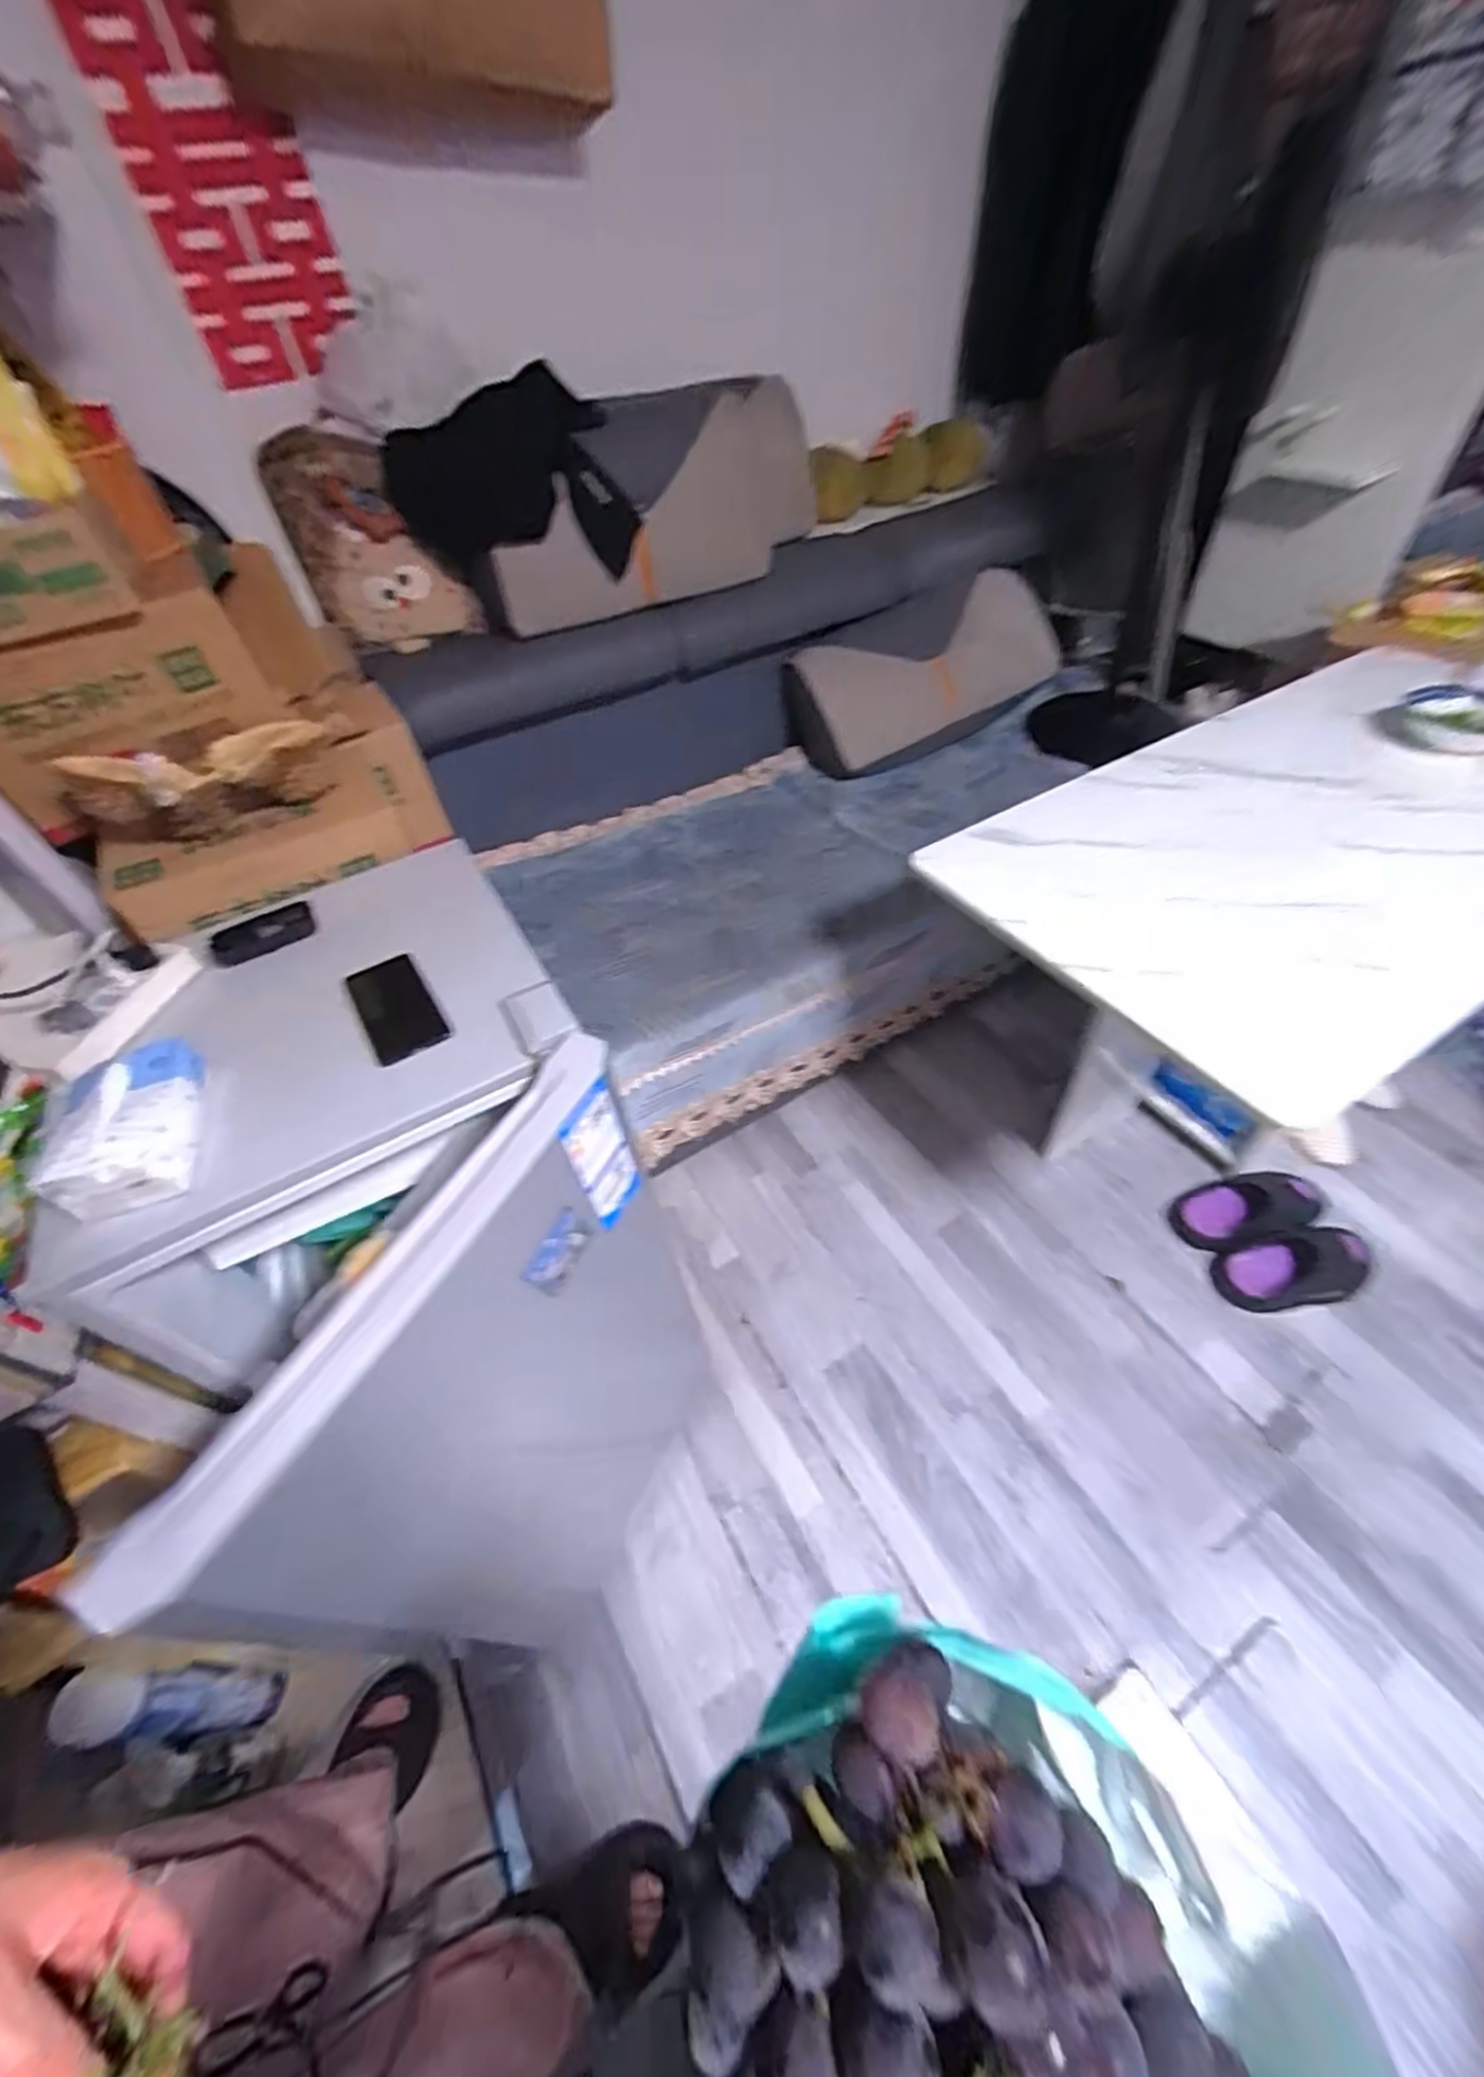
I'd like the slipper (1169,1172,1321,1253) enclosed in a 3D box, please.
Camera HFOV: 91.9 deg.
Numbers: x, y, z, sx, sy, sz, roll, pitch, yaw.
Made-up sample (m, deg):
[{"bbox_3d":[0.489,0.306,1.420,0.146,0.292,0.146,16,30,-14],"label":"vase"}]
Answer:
[{"bbox_3d":[0.949,0.313,1.339,0.280,0.066,0.129,-11,51,-3],"label":"slipper"}]

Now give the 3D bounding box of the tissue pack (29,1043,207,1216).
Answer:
[{"bbox_3d":[-0.525,0.070,0.621,0.107,0.059,0.144,-12,51,-4],"label":"tissue pack"}]

